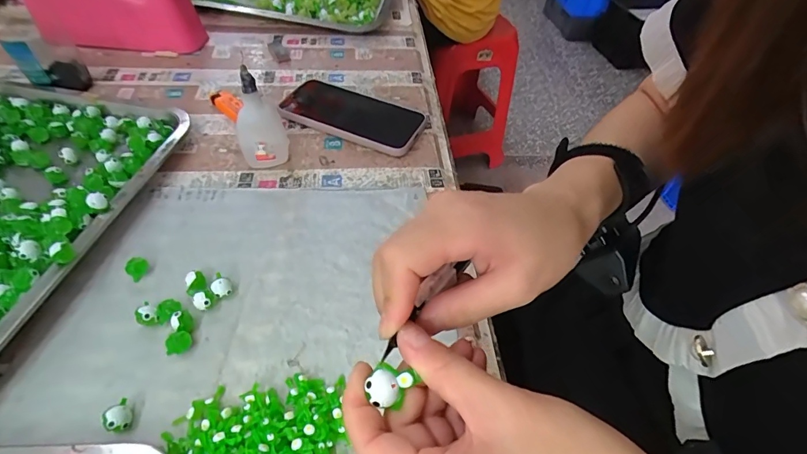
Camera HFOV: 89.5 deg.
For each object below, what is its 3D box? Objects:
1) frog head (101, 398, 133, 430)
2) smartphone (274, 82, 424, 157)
[{"bbox_3d":[-0.179,0.118,0.254,0.013,0.011,0.019,-24,55,-24],"label":"frog head"},{"bbox_3d":[-0.056,-0.131,0.470,0.159,0.017,0.087,20,50,12],"label":"smartphone"}]

